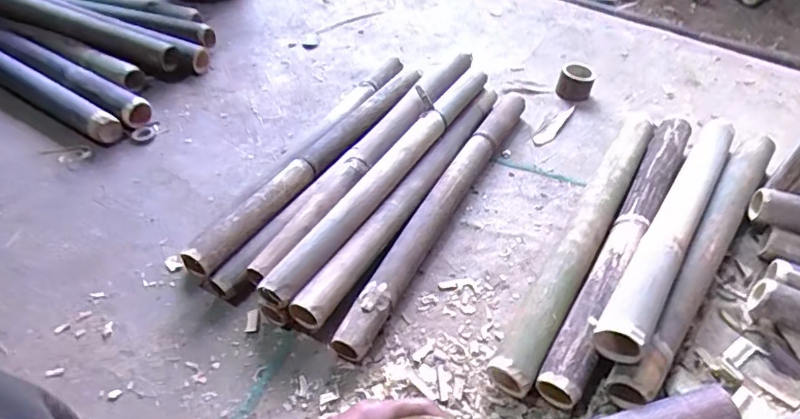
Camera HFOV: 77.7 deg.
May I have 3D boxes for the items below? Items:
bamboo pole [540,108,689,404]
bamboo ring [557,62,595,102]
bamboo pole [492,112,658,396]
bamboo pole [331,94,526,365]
[{"bbox_3d":[0.360,0.039,0.786,0.059,0.061,0.632,25,50,23],"label":"bamboo pole"},{"bbox_3d":[0.394,-0.286,1.107,0.073,0.067,0.073,0,45,0],"label":"bamboo ring"},{"bbox_3d":[0.298,0.028,0.797,0.065,0.059,0.627,25,50,23],"label":"bamboo pole"},{"bbox_3d":[0.087,-0.024,0.850,0.053,0.055,0.673,21,48,20],"label":"bamboo pole"}]

